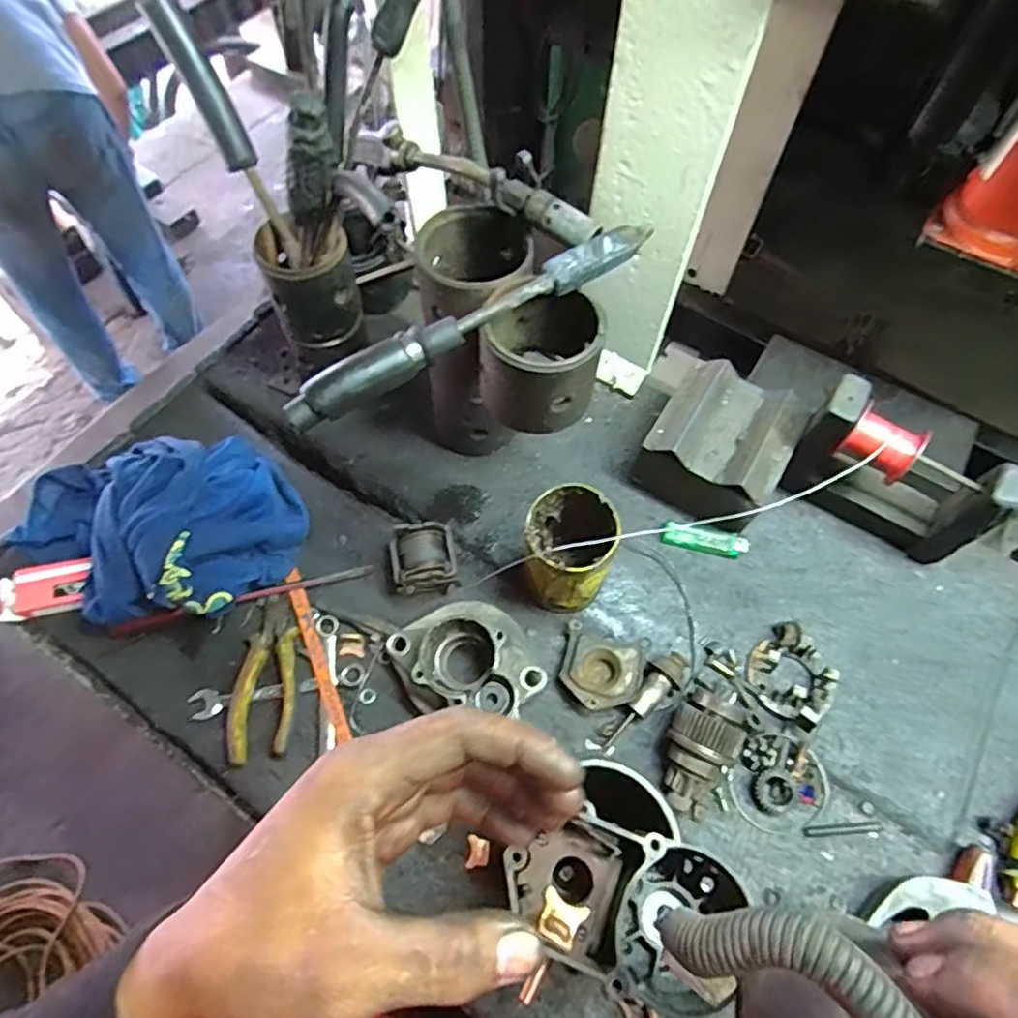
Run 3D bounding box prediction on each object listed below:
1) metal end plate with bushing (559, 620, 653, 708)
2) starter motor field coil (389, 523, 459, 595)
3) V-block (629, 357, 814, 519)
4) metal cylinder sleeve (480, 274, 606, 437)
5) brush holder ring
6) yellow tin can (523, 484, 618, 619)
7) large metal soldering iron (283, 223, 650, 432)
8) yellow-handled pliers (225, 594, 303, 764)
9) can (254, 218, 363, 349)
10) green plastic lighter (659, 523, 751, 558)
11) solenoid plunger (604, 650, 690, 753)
[{"bbox_3d":[0.080,0.139,0.547,0.068,0.022,0.065,15,63,7],"label":"metal end plate with bushing"},{"bbox_3d":[-0.078,0.050,0.580,0.058,0.043,0.059,-11,63,-7],"label":"starter motor field coil"},{"bbox_3d":[0.196,-0.054,0.605,0.120,0.094,0.131,32,66,15],"label":"V-block"},{"bbox_3d":[0.025,-0.116,0.468,0.081,0.079,0.087,0,62,-1],"label":"metal cylinder sleeve"},{"bbox_3d":[0.245,0.139,0.536,0.071,0.033,0.071,39,68,18],"label":"brush holder ring"},{"bbox_3d":[0.051,0.036,0.548,0.073,0.116,0.081,-1,62,-1],"label":"yellow tin can"},{"bbox_3d":[-0.023,-0.129,0.429,0.272,0.037,0.023,-29,66,-15],"label":"large metal soldering iron"},{"bbox_3d":[-0.211,0.145,0.550,0.051,0.016,0.142,0,62,-1],"label":"yellow-handled pliers"},{"bbox_3d":[-0.179,-0.206,0.583,0.074,0.091,0.075,0,62,-1],"label":"can"},{"bbox_3d":[0.189,0.029,0.607,0.081,0.012,0.021,12,62,5],"label":"green plastic lighter"},{"bbox_3d":[0.114,0.161,0.534,0.030,0.027,0.098,40,68,18],"label":"solenoid plunger"}]

